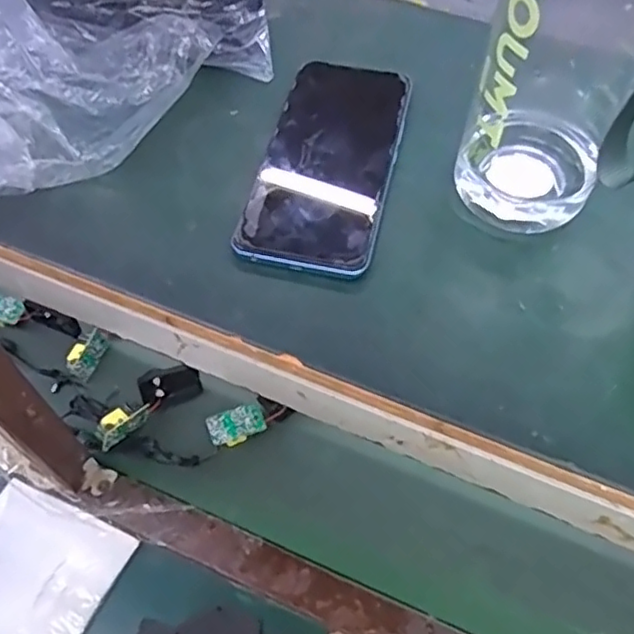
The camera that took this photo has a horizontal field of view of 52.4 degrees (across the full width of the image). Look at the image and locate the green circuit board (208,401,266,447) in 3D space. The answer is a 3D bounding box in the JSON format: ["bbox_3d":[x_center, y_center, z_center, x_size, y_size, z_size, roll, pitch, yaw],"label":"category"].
[{"bbox_3d":[-0.095,0.129,0.762,0.064,0.026,0.041,-22,58,-14],"label":"green circuit board"}]

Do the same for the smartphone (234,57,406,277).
[{"bbox_3d":[0.008,-0.094,0.374,0.070,0.013,0.160,12,59,7],"label":"smartphone"}]

